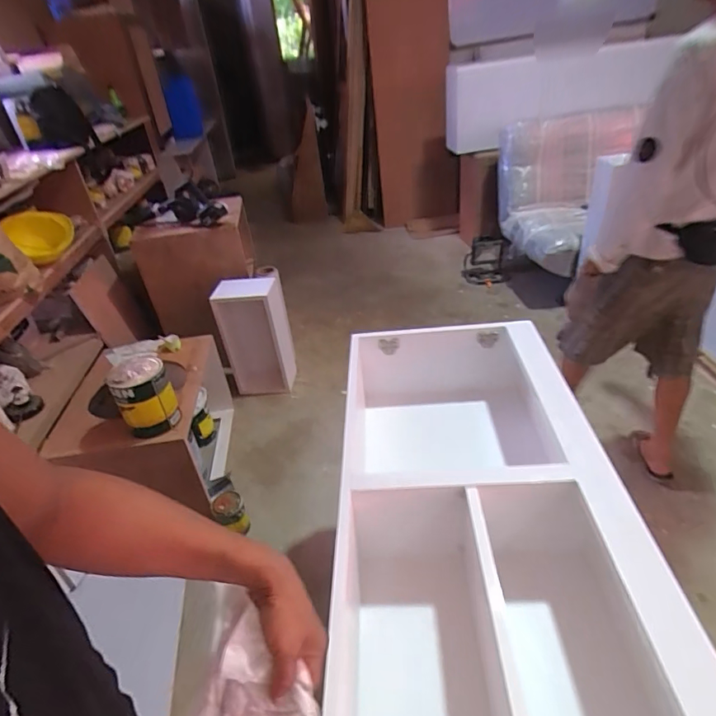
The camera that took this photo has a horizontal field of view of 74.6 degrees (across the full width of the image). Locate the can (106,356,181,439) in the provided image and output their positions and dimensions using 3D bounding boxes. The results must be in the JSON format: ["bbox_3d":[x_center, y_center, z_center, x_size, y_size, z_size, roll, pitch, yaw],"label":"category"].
[{"bbox_3d":[-0.665,0.126,1.476,0.162,0.220,0.163,-5,33,3],"label":"can"}]

